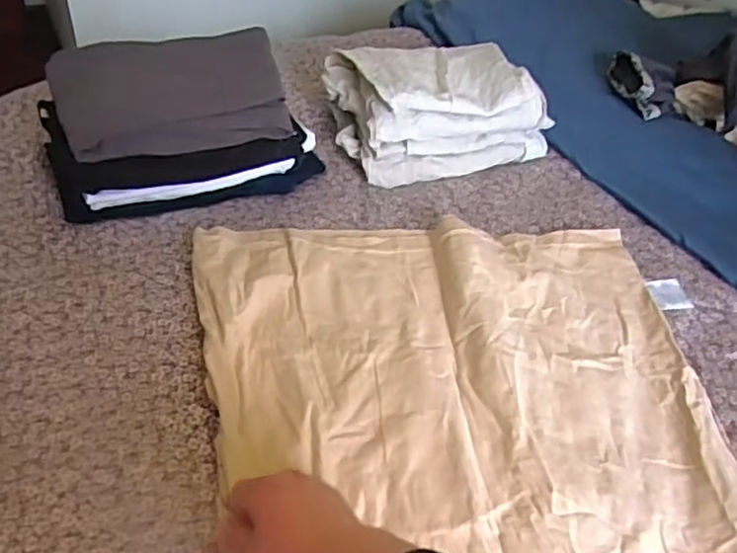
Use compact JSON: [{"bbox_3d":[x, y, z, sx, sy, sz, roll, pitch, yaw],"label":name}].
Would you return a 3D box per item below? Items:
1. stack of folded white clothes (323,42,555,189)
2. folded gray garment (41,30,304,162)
[{"bbox_3d":[0.099,-0.252,0.912,0.285,0.118,0.204,-9,47,-18],"label":"stack of folded white clothes"},{"bbox_3d":[-0.232,-0.222,0.759,0.251,0.046,0.197,-15,49,-23],"label":"folded gray garment"}]

